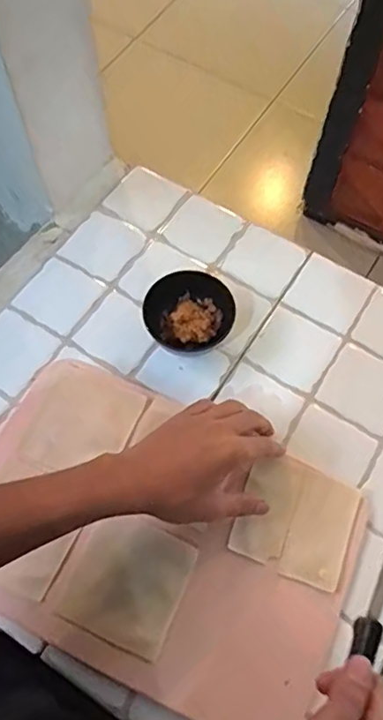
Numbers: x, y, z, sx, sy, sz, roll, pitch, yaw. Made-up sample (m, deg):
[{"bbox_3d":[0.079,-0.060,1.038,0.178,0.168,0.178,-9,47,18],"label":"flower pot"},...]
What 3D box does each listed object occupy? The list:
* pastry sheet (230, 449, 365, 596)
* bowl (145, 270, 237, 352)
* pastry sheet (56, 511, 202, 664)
[{"bbox_3d":[0.096,0.145,0.519,0.100,0.005,0.098,21,67,9],"label":"pastry sheet"},{"bbox_3d":[-0.003,-0.050,0.596,0.088,0.044,0.079,1,66,0],"label":"bowl"},{"bbox_3d":[-0.055,0.191,0.494,0.093,0.004,0.099,21,73,8],"label":"pastry sheet"}]

